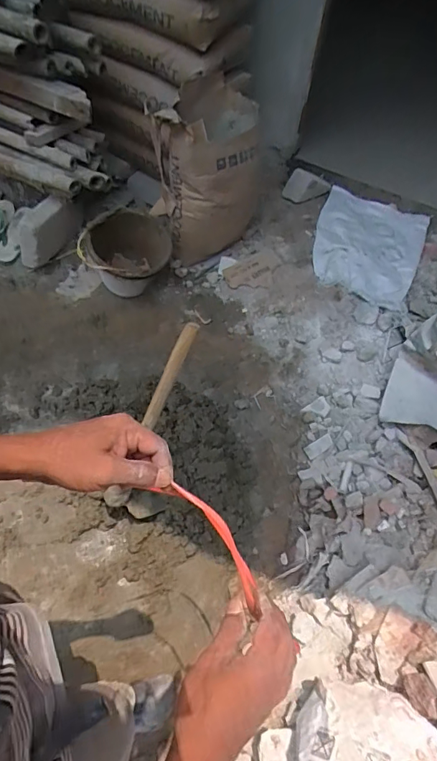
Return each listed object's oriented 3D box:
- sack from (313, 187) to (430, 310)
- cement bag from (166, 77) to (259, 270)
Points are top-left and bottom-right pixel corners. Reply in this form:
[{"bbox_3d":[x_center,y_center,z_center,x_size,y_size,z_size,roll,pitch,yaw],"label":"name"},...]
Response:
[{"bbox_3d":[0.586,-0.536,1.802,0.423,0.062,0.576,21,58,8],"label":"sack"},{"bbox_3d":[-0.008,-0.714,1.651,0.301,0.504,0.389,8,57,1],"label":"cement bag"}]

